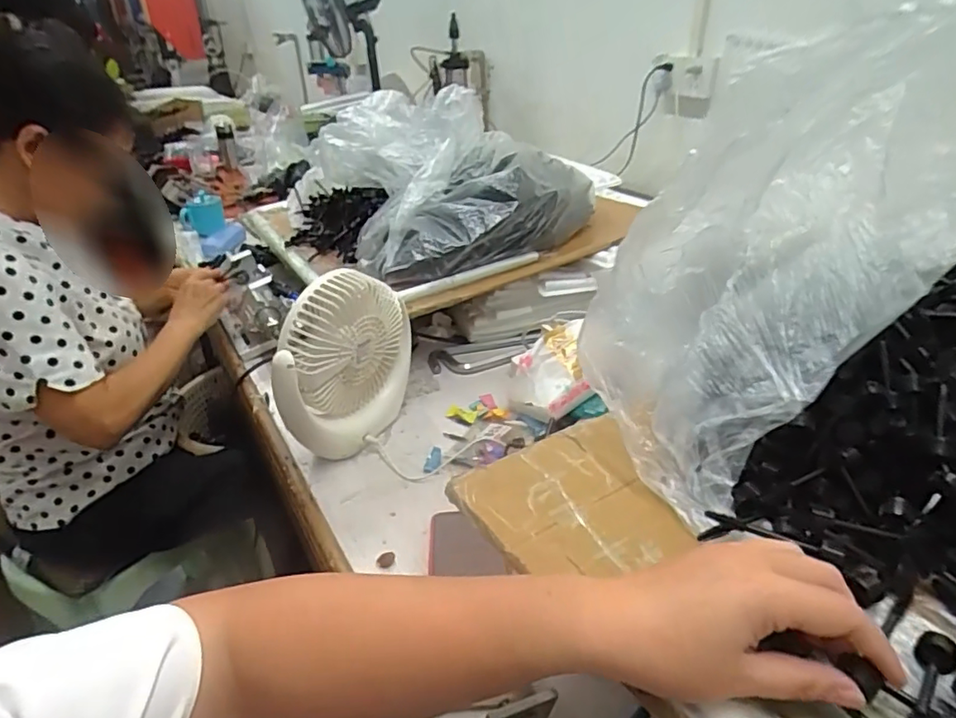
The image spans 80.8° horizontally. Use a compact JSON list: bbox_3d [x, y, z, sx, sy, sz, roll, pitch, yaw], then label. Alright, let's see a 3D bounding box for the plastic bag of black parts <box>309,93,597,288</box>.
[{"bbox_3d":[-0.075,-0.323,0.985,0.388,0.216,0.472,-23,37,-31],"label":"plastic bag of black parts"}]

